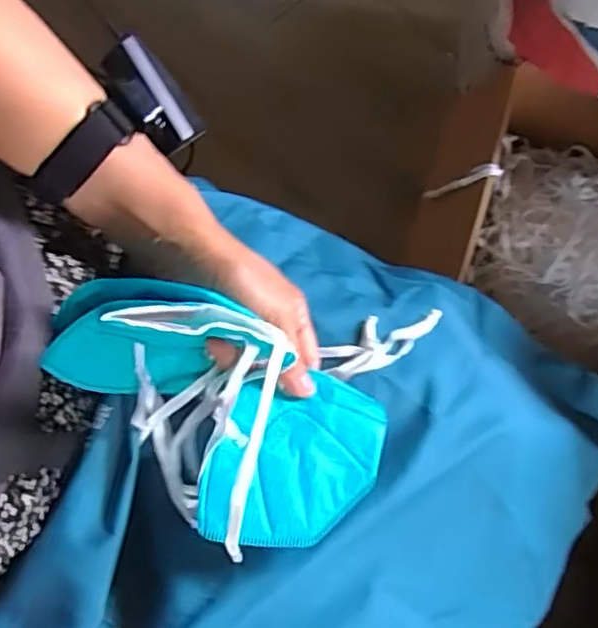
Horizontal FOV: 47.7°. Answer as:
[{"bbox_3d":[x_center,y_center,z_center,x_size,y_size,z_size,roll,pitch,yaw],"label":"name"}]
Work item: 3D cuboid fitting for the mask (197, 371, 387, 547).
[{"bbox_3d":[-0.002,0.090,0.425,0.100,0.016,0.119,25,65,-7],"label":"mask"}]

